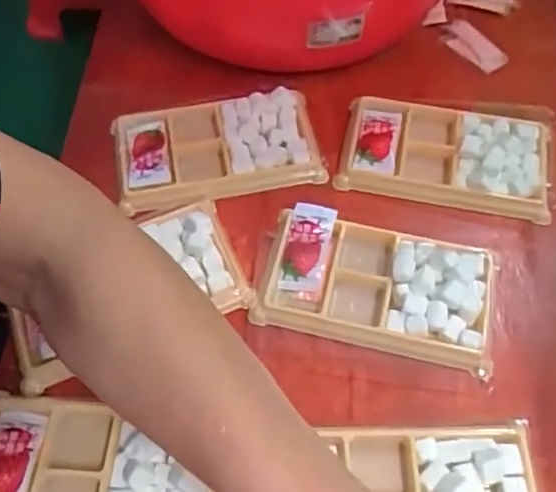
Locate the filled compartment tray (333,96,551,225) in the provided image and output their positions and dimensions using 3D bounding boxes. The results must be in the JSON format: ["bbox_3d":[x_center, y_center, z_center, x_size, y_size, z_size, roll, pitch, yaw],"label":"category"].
[{"bbox_3d":[0.113,-0.062,0.408,0.136,0.022,0.072,11,61,7],"label":"filled compartment tray"}]

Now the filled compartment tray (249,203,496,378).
[{"bbox_3d":[0.059,0.023,0.357,0.131,0.019,0.076,13,61,9],"label":"filled compartment tray"}]

